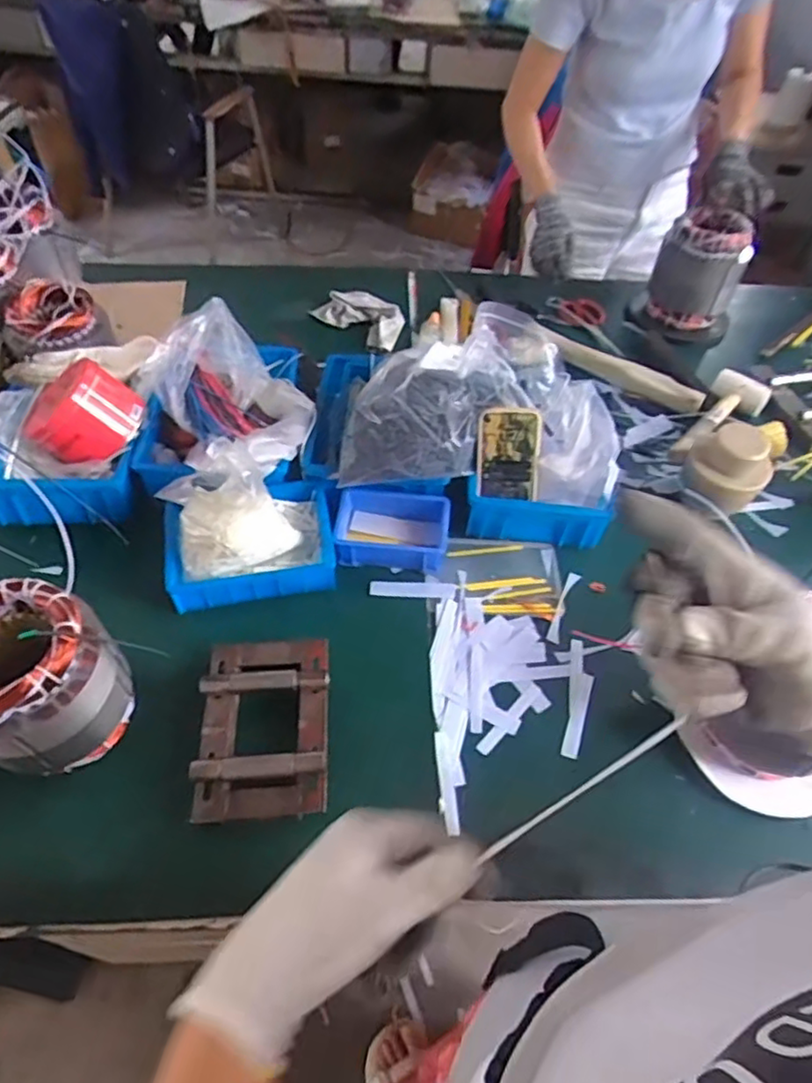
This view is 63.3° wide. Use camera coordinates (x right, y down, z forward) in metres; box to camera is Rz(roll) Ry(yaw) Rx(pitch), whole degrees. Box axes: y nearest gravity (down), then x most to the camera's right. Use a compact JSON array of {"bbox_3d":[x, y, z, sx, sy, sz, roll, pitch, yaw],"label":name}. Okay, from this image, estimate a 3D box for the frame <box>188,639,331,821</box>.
[{"bbox_3d":[-0.152,0.197,0.717,0.138,0.047,0.199,1,52,-4],"label":"frame"}]

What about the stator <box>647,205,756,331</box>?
[{"bbox_3d":[0.563,-0.524,1.268,0.150,0.176,0.139,27,55,16],"label":"stator"}]

